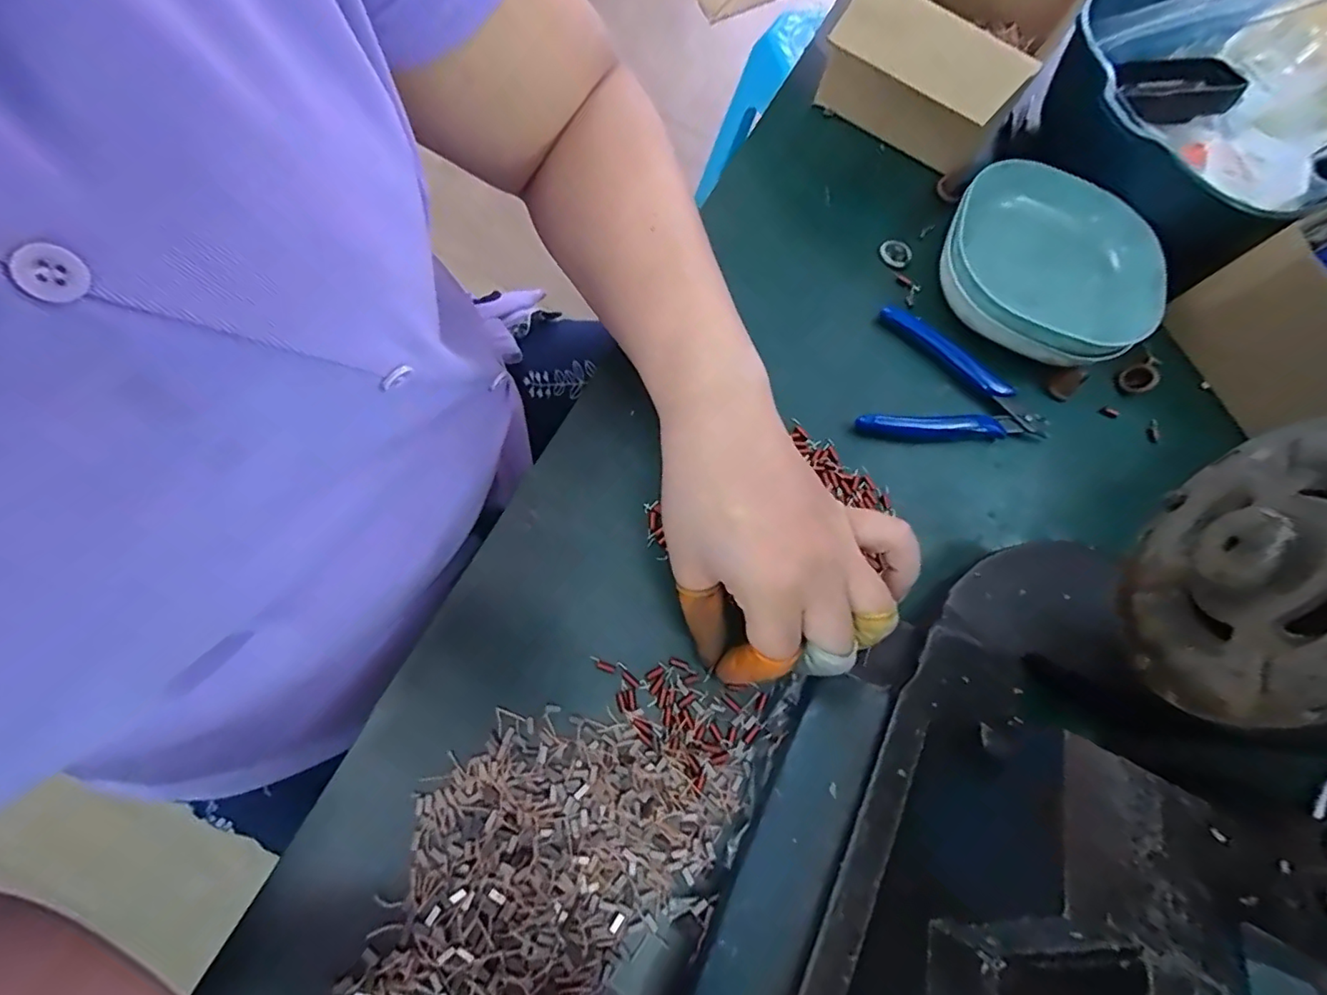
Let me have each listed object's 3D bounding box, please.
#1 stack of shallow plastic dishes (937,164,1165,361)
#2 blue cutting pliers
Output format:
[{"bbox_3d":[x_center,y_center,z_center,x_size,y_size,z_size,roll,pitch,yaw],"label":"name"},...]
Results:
[{"bbox_3d":[0.243,-0.148,0.372,0.130,0.047,0.132,25,72,2],"label":"stack of shallow plastic dishes"},{"bbox_3d":[0.181,-0.063,0.351,0.112,0.021,0.086,17,72,0],"label":"blue cutting pliers"}]

